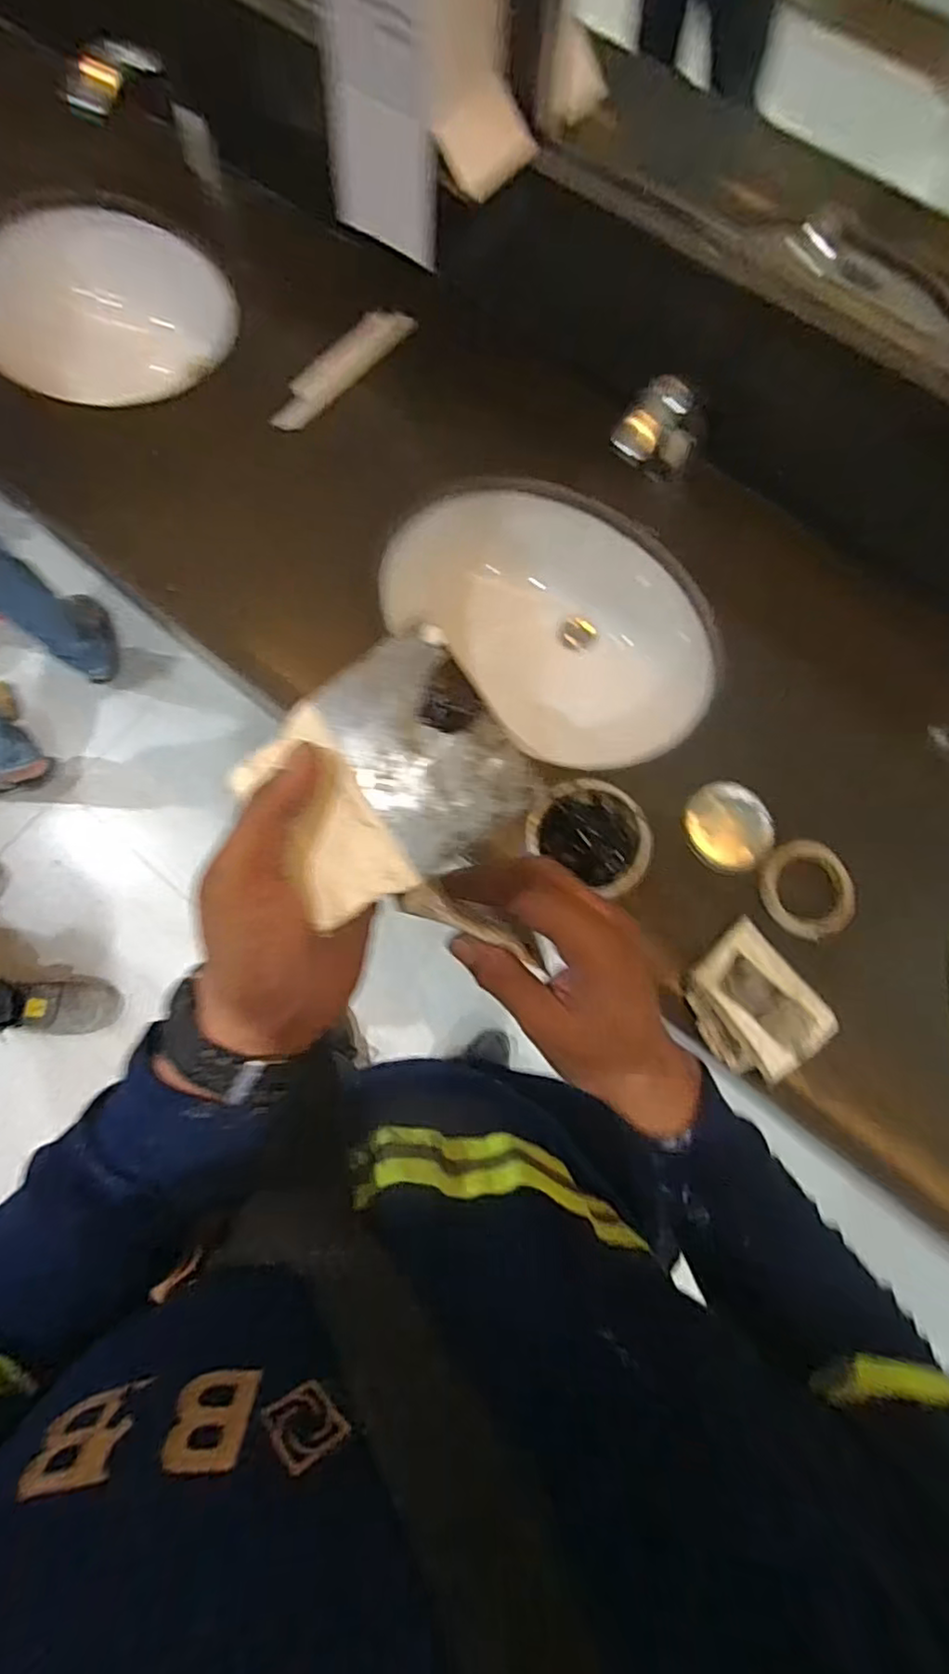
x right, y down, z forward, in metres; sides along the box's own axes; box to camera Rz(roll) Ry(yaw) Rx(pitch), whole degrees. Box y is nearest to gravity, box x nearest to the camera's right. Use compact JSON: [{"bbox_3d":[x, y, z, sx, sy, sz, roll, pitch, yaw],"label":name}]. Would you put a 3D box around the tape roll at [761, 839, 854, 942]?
[{"bbox_3d":[0.347,0.054,0.662,0.086,0.027,0.101,-3,77,-1],"label":"tape roll"}]

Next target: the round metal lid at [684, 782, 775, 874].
[{"bbox_3d":[0.277,-0.013,0.692,0.090,0.015,0.094,0,77,0],"label":"round metal lid"}]

